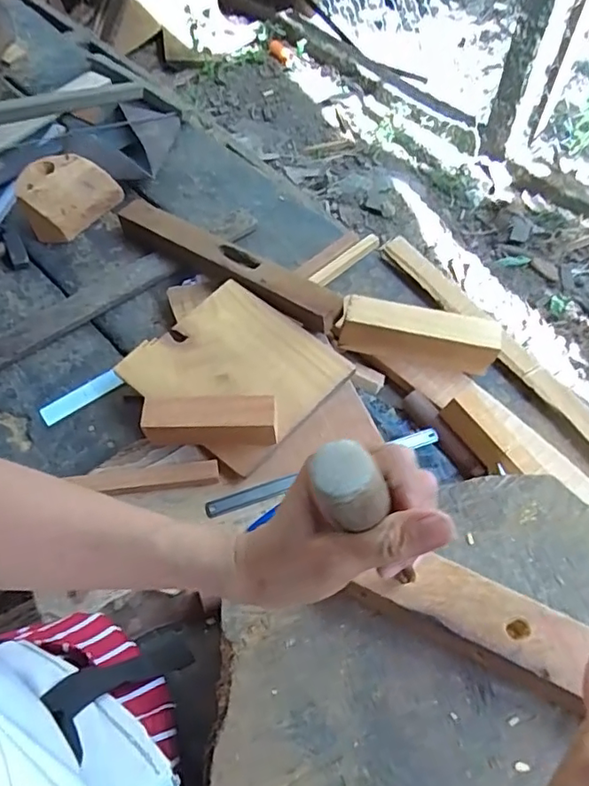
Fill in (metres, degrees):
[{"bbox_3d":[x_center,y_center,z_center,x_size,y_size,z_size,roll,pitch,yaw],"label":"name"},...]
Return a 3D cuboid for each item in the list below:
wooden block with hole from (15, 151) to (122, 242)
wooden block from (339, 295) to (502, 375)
[{"bbox_3d":[-0.371,-0.324,0.923,0.079,0.096,0.145,30,64,15],"label":"wooden block with hole"},{"bbox_3d":[0.171,-0.081,0.781,0.213,0.067,0.050,11,60,6],"label":"wooden block"}]

